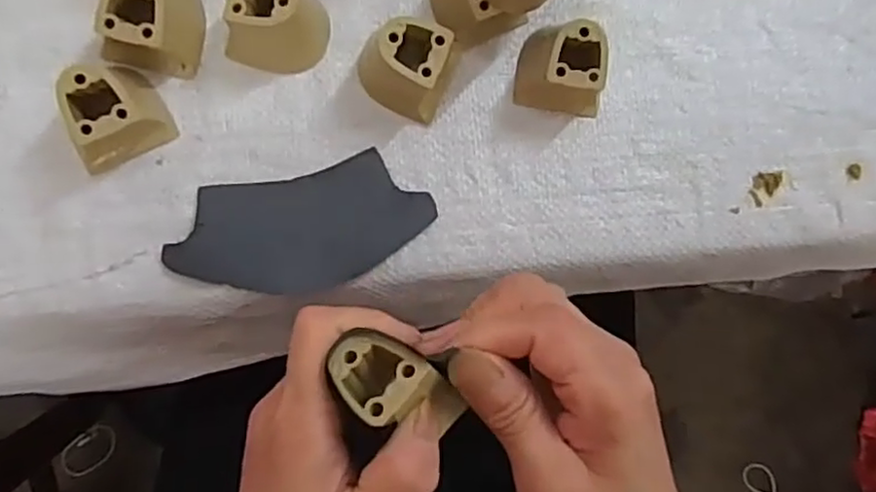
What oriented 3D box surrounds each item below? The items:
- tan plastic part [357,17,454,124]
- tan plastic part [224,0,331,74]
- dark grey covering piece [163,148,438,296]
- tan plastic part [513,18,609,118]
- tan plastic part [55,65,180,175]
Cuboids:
[{"bbox_3d":[-0.017,-0.085,0.315,0.041,0.038,0.035,18,85,-6],"label":"tan plastic part"},{"bbox_3d":[-0.075,-0.102,0.310,0.042,0.036,0.040,17,85,-6],"label":"tan plastic part"},{"bbox_3d":[-0.064,-0.008,0.320,0.121,0.006,0.057,-14,89,-8],"label":"dark grey covering piece"},{"bbox_3d":[0.064,-0.088,0.325,0.043,0.037,0.038,10,86,-7],"label":"tan plastic part"},{"bbox_3d":[-0.147,-0.059,0.297,0.043,0.037,0.035,-30,91,-8],"label":"tan plastic part"}]

